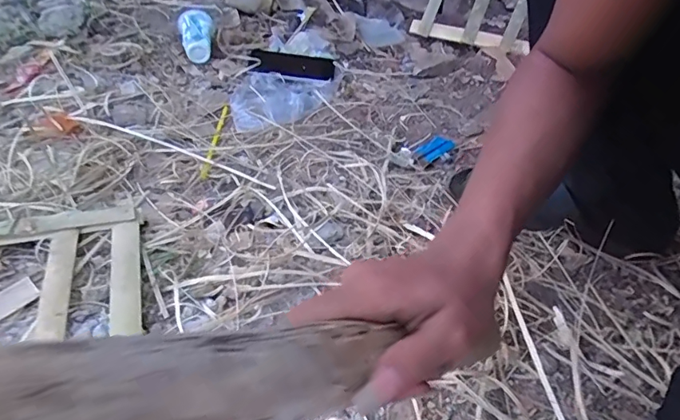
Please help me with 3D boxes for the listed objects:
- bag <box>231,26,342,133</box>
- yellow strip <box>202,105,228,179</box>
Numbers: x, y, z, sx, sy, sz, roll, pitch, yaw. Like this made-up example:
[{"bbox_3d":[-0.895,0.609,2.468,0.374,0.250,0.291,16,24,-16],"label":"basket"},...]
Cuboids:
[{"bbox_3d":[-0.091,-0.246,0.868,0.162,0.031,0.381,10,41,5],"label":"bag"},{"bbox_3d":[-0.189,-0.110,0.726,0.009,0.004,0.190,3,40,-3],"label":"yellow strip"}]

